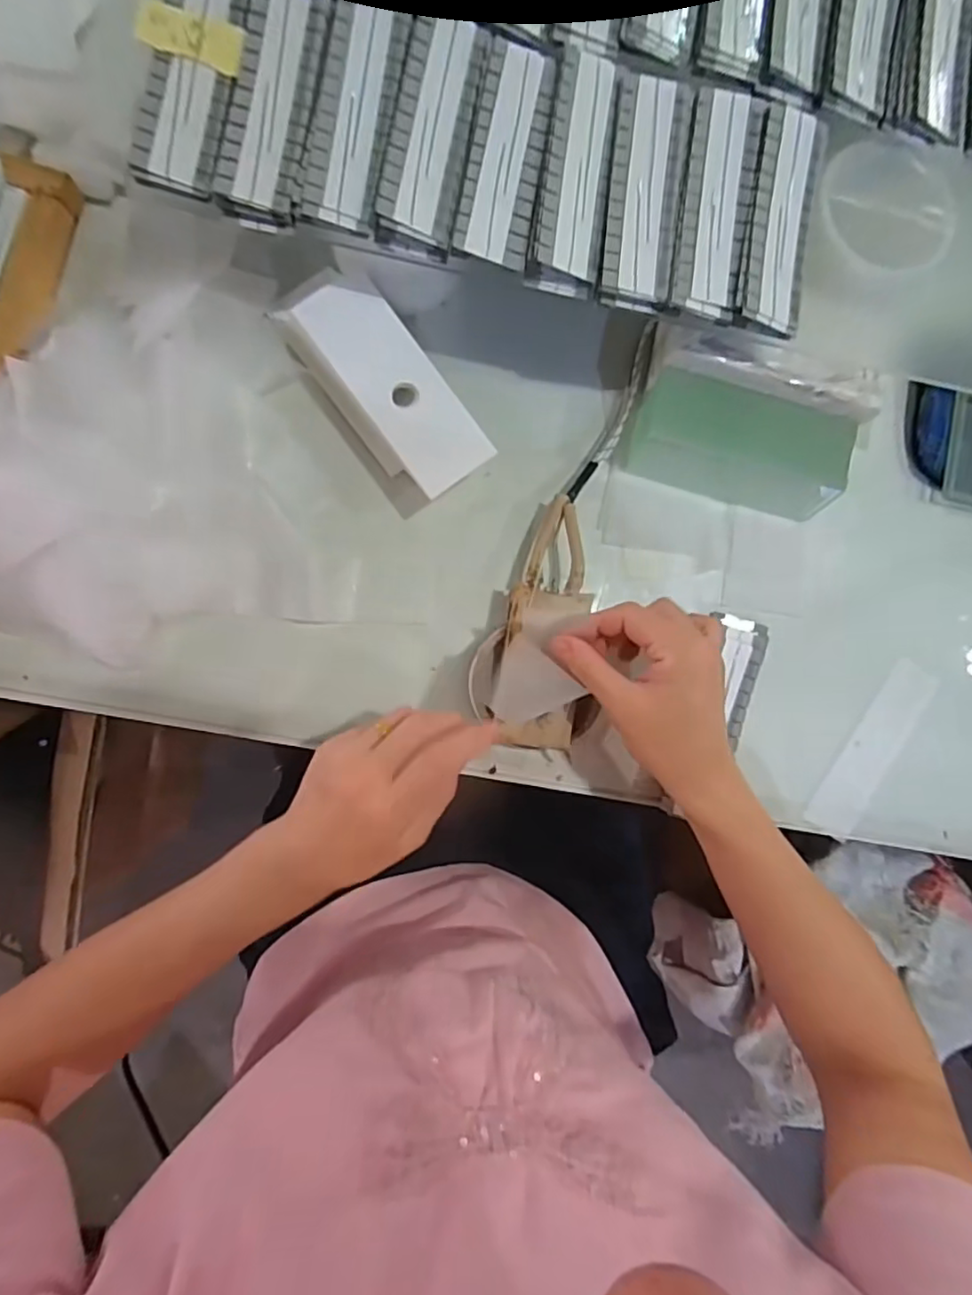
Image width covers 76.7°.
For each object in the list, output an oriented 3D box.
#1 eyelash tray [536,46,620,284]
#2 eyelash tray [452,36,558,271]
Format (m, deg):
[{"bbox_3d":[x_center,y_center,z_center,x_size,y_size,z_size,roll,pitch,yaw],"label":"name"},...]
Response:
[{"bbox_3d":[0.053,-0.273,0.347,0.036,0.010,0.125,8,87,-4],"label":"eyelash tray"},{"bbox_3d":[0.012,-0.277,0.343,0.040,0.006,0.128,10,87,-4],"label":"eyelash tray"}]

